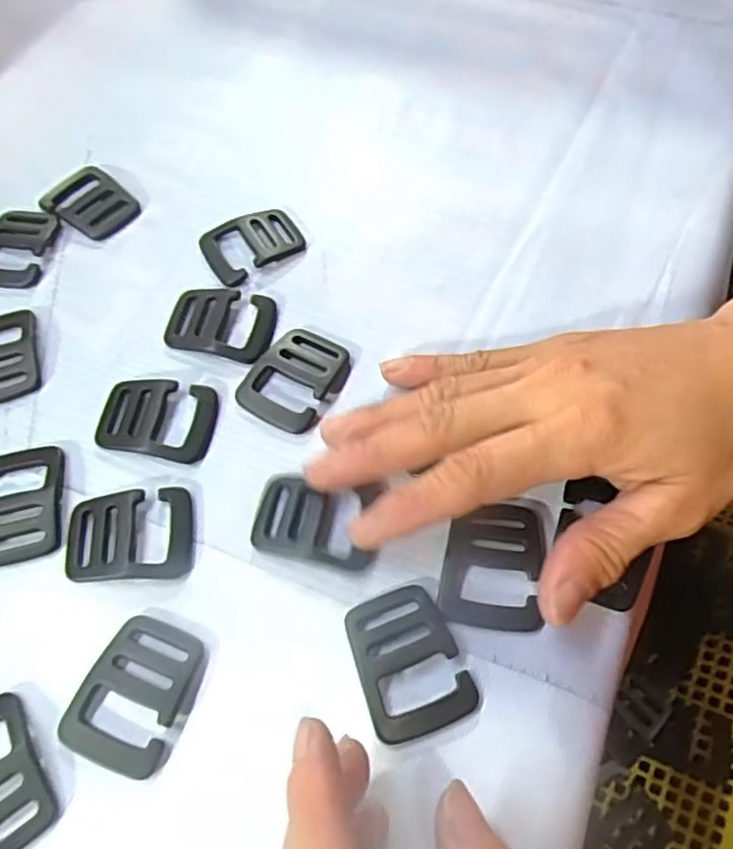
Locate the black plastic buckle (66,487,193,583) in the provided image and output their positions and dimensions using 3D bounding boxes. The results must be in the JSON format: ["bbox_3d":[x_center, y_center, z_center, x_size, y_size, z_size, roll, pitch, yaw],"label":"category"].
[{"bbox_3d":[-0.083,0.038,0.228,0.042,0.006,0.032,-6,61,-2],"label":"black plastic buckle"}]

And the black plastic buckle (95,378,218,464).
[{"bbox_3d":[-0.080,-0.002,0.250,0.042,0.006,0.032,5,61,4],"label":"black plastic buckle"}]

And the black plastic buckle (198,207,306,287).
[{"bbox_3d":[-0.050,-0.081,0.291,0.043,0.005,0.032,-27,64,-13],"label":"black plastic buckle"}]

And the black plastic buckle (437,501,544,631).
[{"bbox_3d":[0.042,0.046,0.220,0.032,0.005,0.042,8,62,5],"label":"black plastic buckle"}]

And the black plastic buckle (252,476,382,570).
[{"bbox_3d":[-0.018,0.033,0.229,0.041,0.004,0.030,7,62,5],"label":"black plastic buckle"}]

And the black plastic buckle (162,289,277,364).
[{"bbox_3d":[-0.060,-0.042,0.270,0.043,0.005,0.033,5,61,4],"label":"black plastic buckle"}]

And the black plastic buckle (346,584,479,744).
[{"bbox_3d":[0.012,0.073,0.207,0.032,0.005,0.042,-19,63,-9],"label":"black plastic buckle"}]

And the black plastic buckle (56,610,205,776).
[{"bbox_3d":[-0.072,0.083,0.204,0.032,0.006,0.043,18,63,10],"label":"black plastic buckle"}]

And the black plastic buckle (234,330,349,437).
[{"bbox_3d":[-0.028,-0.019,0.257,0.032,0.005,0.044,31,66,17],"label":"black plastic buckle"}]

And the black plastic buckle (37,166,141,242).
[{"bbox_3d":[-0.127,-0.102,0.304,0.041,0.004,0.032,35,68,19],"label":"black plastic buckle"}]

